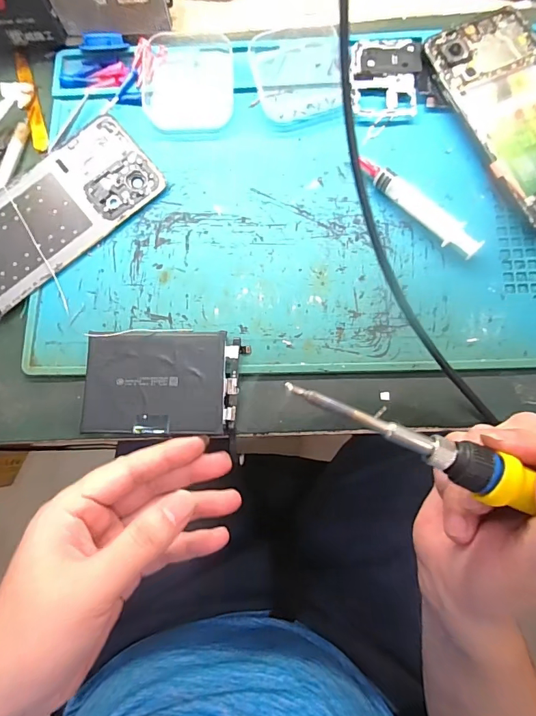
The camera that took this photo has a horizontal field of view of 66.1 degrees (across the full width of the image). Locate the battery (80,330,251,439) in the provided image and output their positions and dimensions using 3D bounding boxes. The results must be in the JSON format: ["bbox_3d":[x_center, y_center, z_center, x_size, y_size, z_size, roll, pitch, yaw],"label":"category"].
[{"bbox_3d":[-0.066,0.015,0.258,0.095,0.009,0.064,2,81,2],"label":"battery"}]

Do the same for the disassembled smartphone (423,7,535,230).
[{"bbox_3d":[0.170,-0.161,0.274,0.073,0.012,0.157,-22,80,-2],"label":"disassembled smartphone"}]

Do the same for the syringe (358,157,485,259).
[{"bbox_3d":[0.097,-0.099,0.268,0.094,0.014,0.014,44,85,8],"label":"syringe"}]

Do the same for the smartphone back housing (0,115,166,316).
[{"bbox_3d":[-0.152,-0.095,0.282,0.162,0.009,0.068,-40,81,-4],"label":"smartphone back housing"}]

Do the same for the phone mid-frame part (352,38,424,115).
[{"bbox_3d":[0.083,-0.199,0.290,0.048,0.004,0.062,2,81,2],"label":"phone mid-frame part"}]

